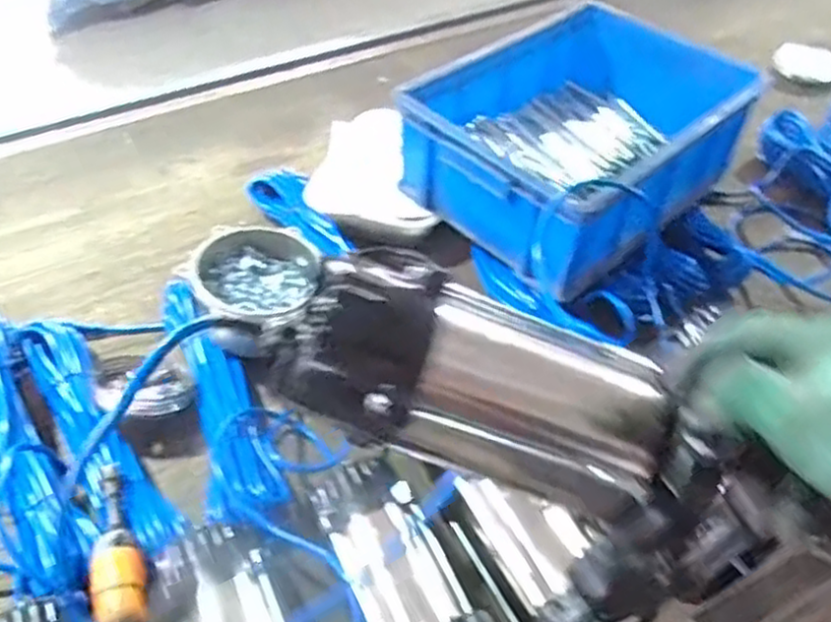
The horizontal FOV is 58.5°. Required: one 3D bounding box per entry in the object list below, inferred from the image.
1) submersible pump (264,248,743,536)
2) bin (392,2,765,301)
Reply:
[{"bbox_3d":[0.042,0.050,0.401,0.230,0.084,0.085,22,41,-9],"label":"submersible pump"},{"bbox_3d":[0.216,-0.226,0.948,0.309,0.141,0.417,33,56,29],"label":"bin"}]

